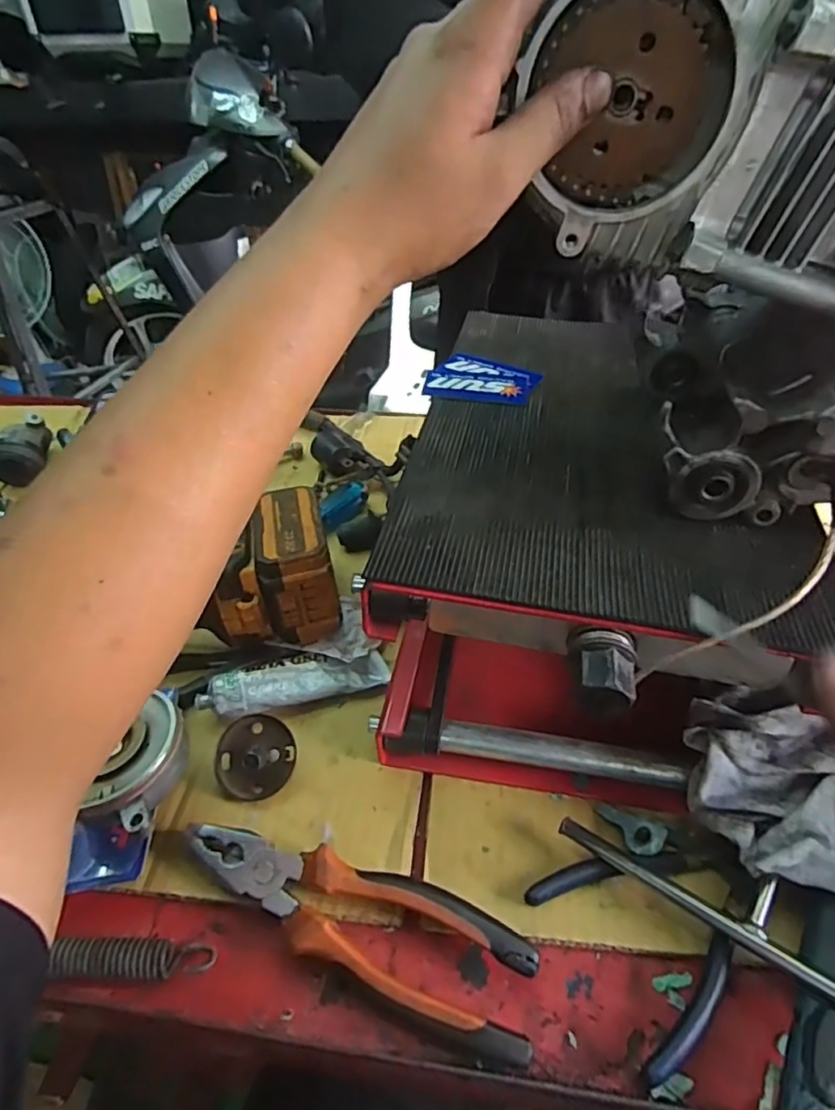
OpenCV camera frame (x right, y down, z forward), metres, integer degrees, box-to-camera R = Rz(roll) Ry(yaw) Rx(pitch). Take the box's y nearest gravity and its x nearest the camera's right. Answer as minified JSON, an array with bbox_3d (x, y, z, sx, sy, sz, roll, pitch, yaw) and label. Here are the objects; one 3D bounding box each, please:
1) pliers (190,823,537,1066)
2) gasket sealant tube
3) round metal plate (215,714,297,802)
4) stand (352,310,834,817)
[{"bbox_3d":[-0.035,0.186,0.314,0.194,0.029,0.052,17,44,20],"label":"pliers"},{"bbox_3d":[-0.084,0.086,0.419,0.126,0.028,0.032,-13,42,-12],"label":"gasket sealant tube"},{"bbox_3d":[-0.100,0.126,0.378,0.047,0.010,0.049,1,68,-4],"label":"round metal plate"},{"bbox_3d":[0.111,-0.014,0.430,0.218,0.167,0.361,6,42,9],"label":"stand"}]

